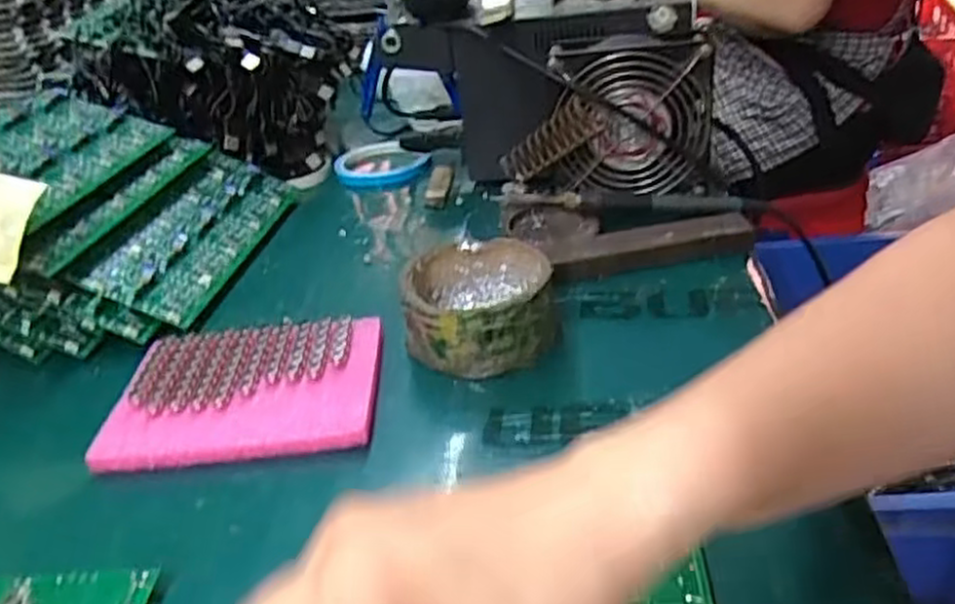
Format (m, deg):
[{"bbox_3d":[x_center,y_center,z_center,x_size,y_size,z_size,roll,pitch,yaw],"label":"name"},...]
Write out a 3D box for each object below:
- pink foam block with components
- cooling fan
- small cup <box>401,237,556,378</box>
[{"bbox_3d":[-0.126,0.048,0.419,0.137,0.018,0.103,-6,31,-1],"label":"pink foam block with components"},{"bbox_3d":[0.117,-0.139,0.567,0.115,0.105,0.042,-2,31,6],"label":"cooling fan"},{"bbox_3d":[0.001,0.001,0.446,0.084,0.046,0.082,-4,31,2],"label":"small cup"}]

